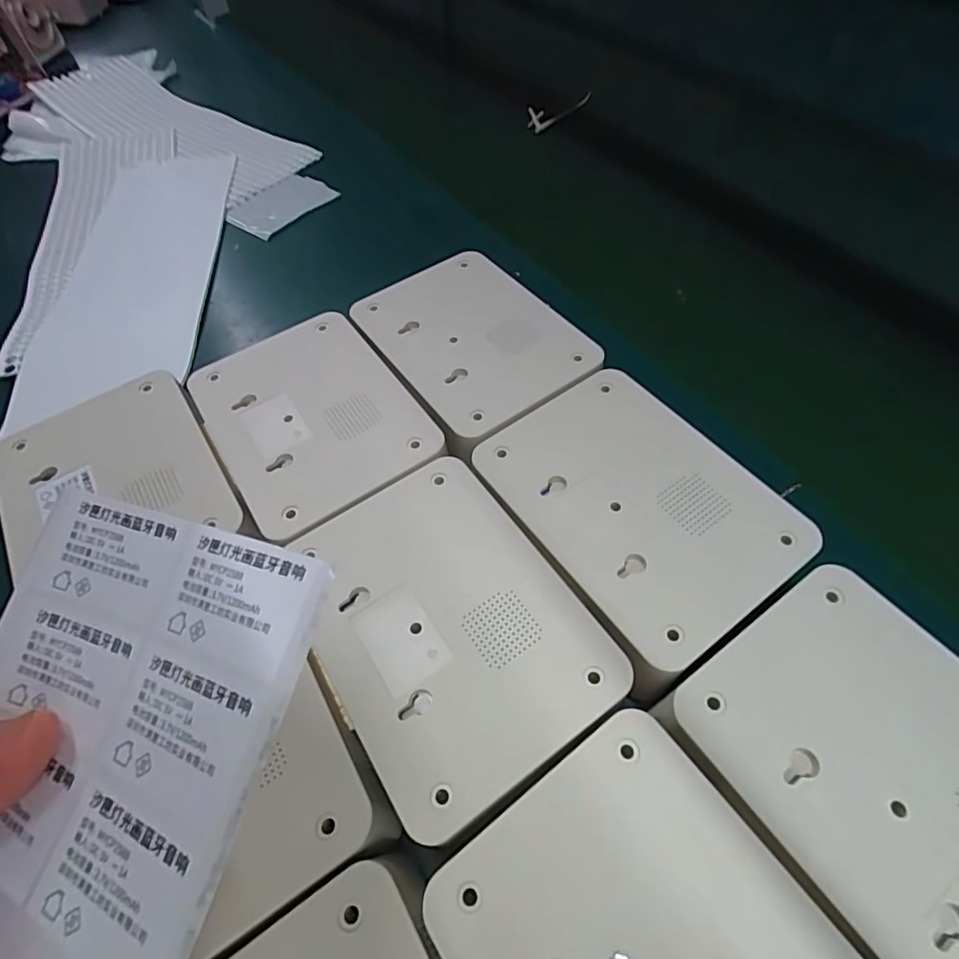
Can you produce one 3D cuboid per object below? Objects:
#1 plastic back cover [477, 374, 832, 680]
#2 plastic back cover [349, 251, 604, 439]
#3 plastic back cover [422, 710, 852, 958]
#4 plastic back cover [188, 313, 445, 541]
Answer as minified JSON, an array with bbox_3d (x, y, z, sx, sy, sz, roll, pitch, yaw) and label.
[{"bbox_3d":[0.073,0.006,0.250,0.099,0.007,0.137,-32,60,-15],"label":"plastic back cover"},{"bbox_3d":[-0.006,-0.089,0.317,0.098,0.005,0.136,-33,60,-16],"label":"plastic back cover"},{"bbox_3d":[0.057,0.155,0.153,0.102,0.008,0.135,-32,60,-16],"label":"plastic back cover"},{"bbox_3d":[-0.094,-0.038,0.294,0.103,0.006,0.132,-31,60,-15],"label":"plastic back cover"}]

